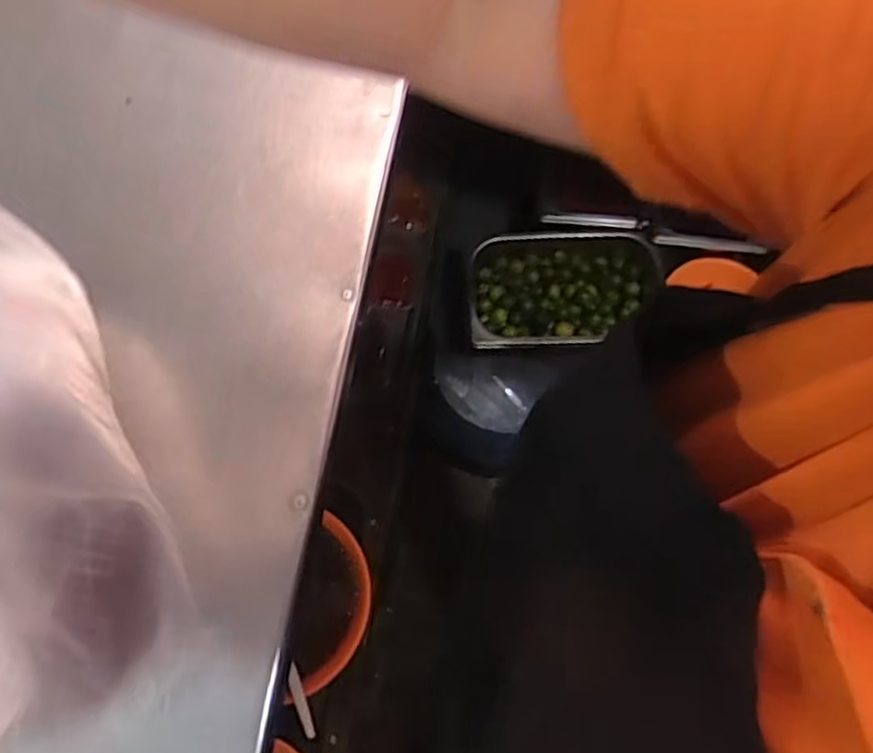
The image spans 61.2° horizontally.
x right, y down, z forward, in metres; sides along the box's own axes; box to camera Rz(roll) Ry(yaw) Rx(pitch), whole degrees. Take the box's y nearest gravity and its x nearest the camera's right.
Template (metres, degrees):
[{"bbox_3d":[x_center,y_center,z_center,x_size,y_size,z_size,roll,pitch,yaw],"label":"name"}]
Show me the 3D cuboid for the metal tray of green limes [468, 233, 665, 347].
[{"bbox_3d":[0.180,-0.115,0.990,0.267,0.072,0.168,-3,70,-1],"label":"metal tray of green limes"}]

